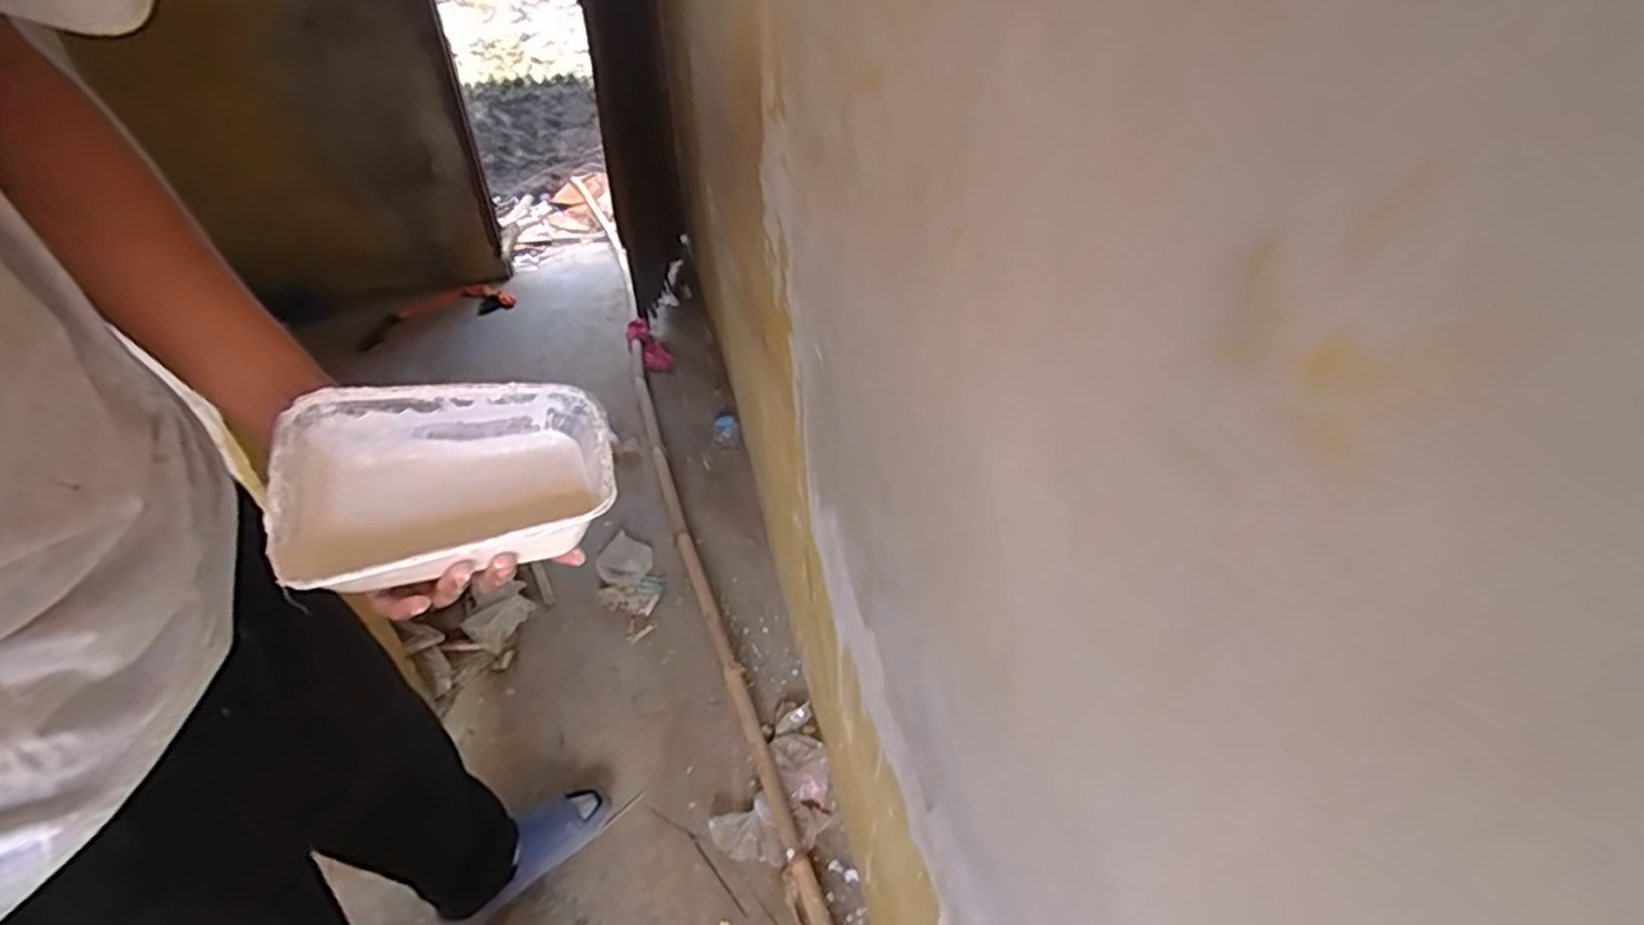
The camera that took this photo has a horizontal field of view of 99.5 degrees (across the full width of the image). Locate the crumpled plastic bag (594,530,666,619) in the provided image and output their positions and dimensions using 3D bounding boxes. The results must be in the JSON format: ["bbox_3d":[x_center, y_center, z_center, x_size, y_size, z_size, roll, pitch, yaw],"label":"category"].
[{"bbox_3d":[-0.482,0.271,1.714,0.142,0.030,0.258,-17,40,-22],"label":"crumpled plastic bag"}]

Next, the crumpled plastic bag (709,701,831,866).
[{"bbox_3d":[-0.062,0.583,1.272,0.185,0.039,0.304,17,39,20],"label":"crumpled plastic bag"}]

